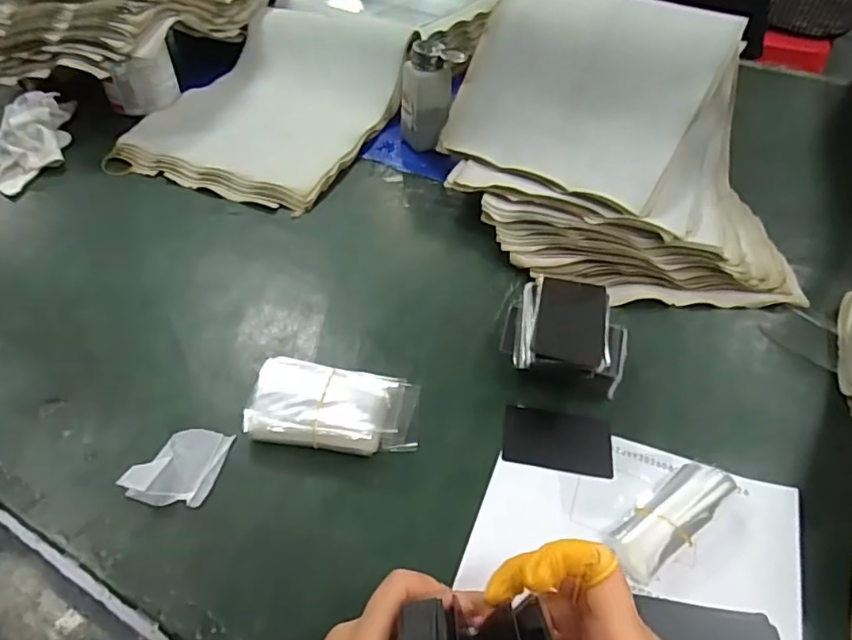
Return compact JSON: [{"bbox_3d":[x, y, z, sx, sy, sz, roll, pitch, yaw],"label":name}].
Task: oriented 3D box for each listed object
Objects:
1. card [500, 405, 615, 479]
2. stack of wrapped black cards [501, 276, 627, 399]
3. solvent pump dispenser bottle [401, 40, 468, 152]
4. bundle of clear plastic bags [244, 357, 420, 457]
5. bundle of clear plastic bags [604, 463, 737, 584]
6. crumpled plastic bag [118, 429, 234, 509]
[{"bbox_3d":[0.105,0.095,0.451,0.084,0.004,0.055,8,43,6],"label":"card"},{"bbox_3d":[0.121,0.018,0.480,0.108,0.061,0.087,9,47,8],"label":"stack of wrapped black cards"},{"bbox_3d":[0.007,-0.282,0.712,0.053,0.118,0.065,-32,55,-27],"label":"solvent pump dispenser bottle"},{"bbox_3d":[-0.071,0.067,0.438,0.122,0.029,0.066,8,46,6],"label":"bundle of clear plastic bags"},{"bbox_3d":[0.172,0.135,0.395,0.103,0.034,0.037,-29,53,-26],"label":"bundle of clear plastic bags"},{"bbox_3d":[-0.177,0.100,0.408,0.050,0.027,0.066,15,47,12],"label":"crumpled plastic bag"}]

